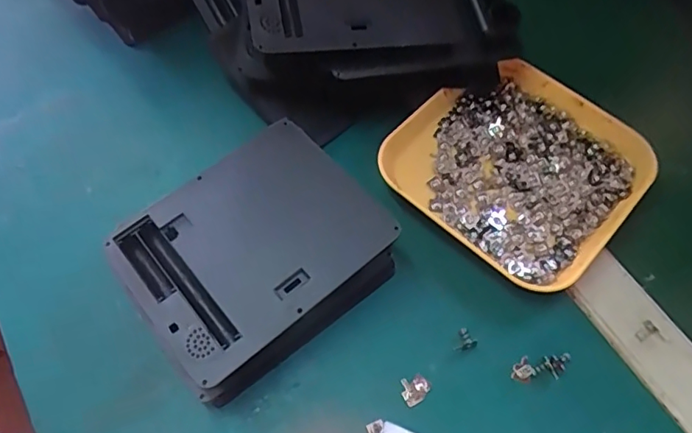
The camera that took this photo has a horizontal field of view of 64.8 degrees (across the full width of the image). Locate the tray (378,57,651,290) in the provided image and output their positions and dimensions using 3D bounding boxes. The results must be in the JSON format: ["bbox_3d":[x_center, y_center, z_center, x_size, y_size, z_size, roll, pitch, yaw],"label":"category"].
[{"bbox_3d":[0.114,-0.034,0.365,0.143,0.021,0.139,40,70,18],"label":"tray"}]

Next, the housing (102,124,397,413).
[{"bbox_3d":[-0.054,0.019,0.322,0.143,0.045,0.118,-35,68,-16],"label":"housing"}]

